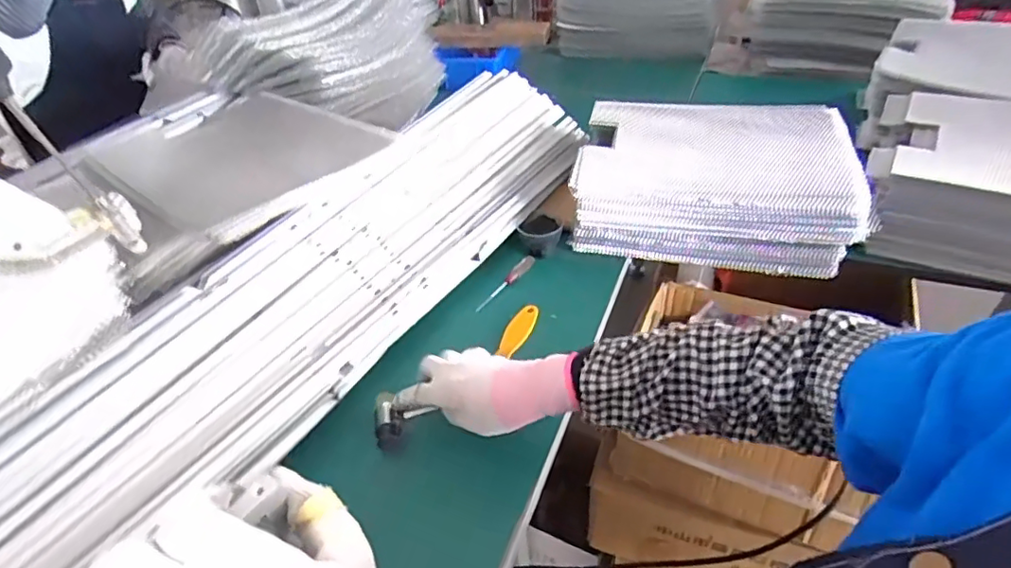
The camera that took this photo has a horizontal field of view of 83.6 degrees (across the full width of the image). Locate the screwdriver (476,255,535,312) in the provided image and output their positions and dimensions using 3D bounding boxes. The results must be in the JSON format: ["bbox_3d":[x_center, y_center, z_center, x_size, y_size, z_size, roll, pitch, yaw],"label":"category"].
[{"bbox_3d":[-0.001,-0.002,0.786,0.111,0.013,0.016,-44,52,-18],"label":"screwdriver"}]

